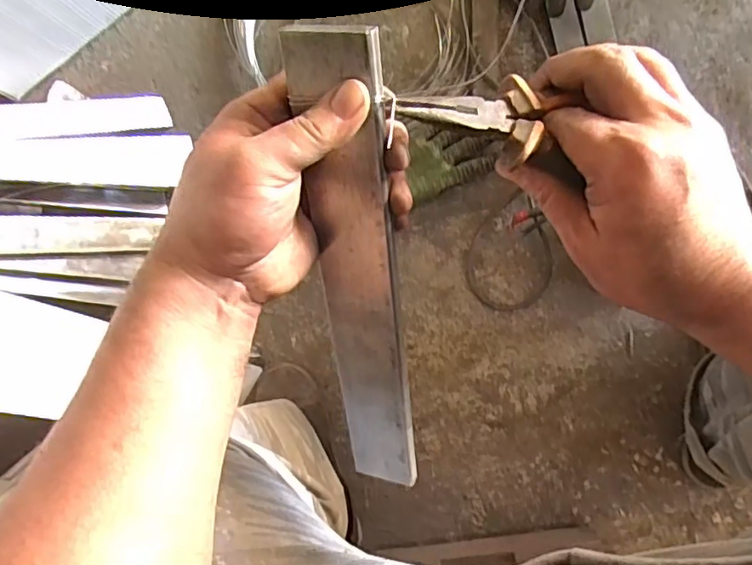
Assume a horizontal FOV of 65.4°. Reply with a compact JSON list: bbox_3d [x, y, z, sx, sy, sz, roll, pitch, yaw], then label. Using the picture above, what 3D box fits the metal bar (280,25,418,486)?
[{"bbox_3d":[-0.009,0.014,0.371,0.051,0.008,0.328,8,127,21],"label":"metal bar"}]

